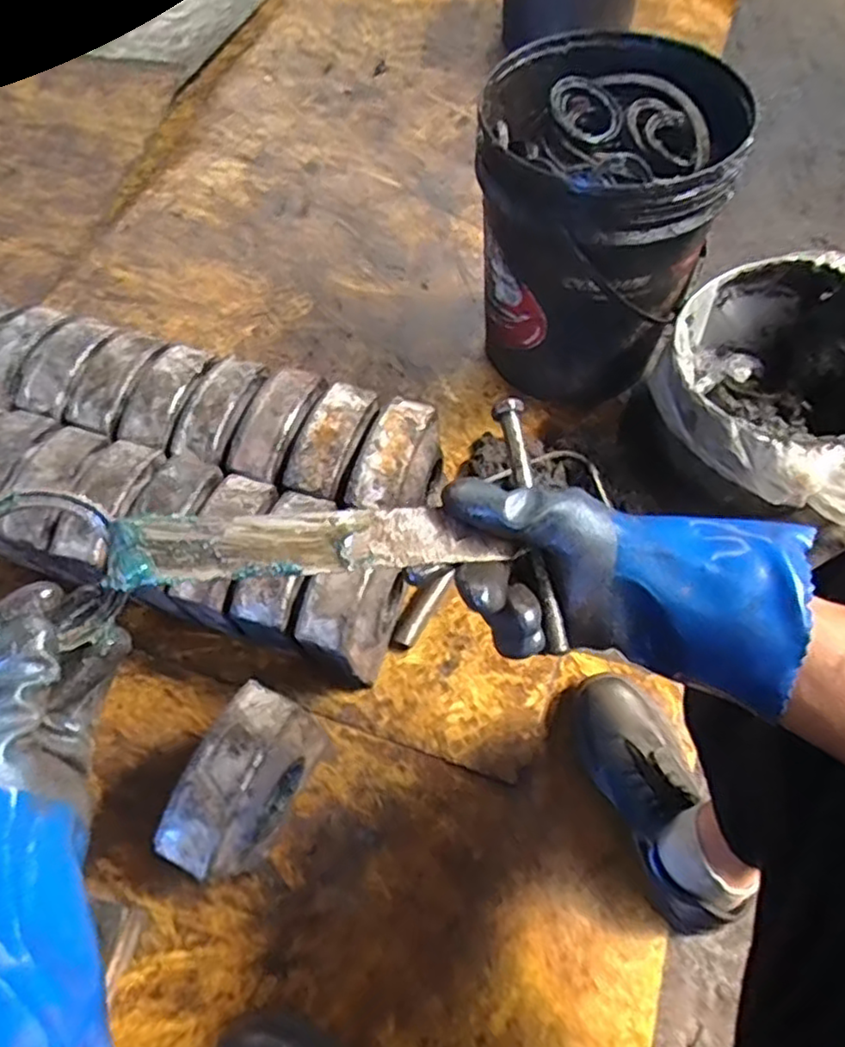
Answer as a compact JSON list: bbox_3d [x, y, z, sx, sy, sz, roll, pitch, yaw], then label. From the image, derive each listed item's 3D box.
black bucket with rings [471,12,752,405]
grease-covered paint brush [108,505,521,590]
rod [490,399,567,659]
[{"bbox_3d":[0.235,-0.402,0.975,0.303,0.385,0.324,-1,63,2],"label":"black bucket with rings"},{"bbox_3d":[-0.060,0.010,0.381,0.208,0.010,0.038,-2,61,-12],"label":"grease-covered paint brush"},{"bbox_3d":[0.064,-0.003,0.406,0.018,0.011,0.159,-7,70,-2],"label":"rod"}]

